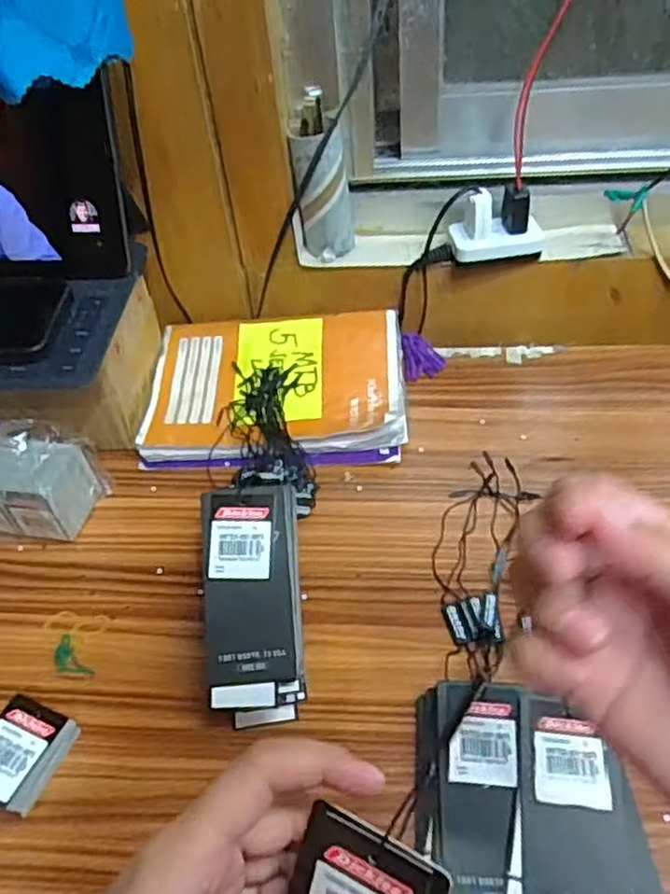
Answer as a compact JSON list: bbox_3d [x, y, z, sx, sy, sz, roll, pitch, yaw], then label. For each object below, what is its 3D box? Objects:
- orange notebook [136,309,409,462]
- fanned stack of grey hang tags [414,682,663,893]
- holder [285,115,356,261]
[{"bbox_3d":[-0.047,-0.050,0.585,0.205,0.025,0.142,-4,48,2],"label":"orange notebook"},{"bbox_3d":[0.095,0.182,0.355,0.103,0.022,0.127,-7,48,-1],"label":"fanned stack of grey hang tags"},{"bbox_3d":[-0.009,-0.203,0.573,0.044,0.096,0.040,-4,48,1],"label":"holder"}]

